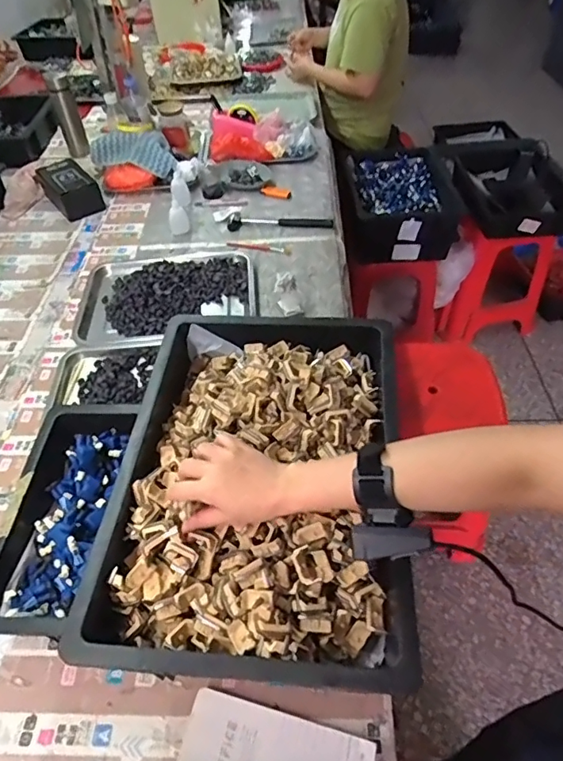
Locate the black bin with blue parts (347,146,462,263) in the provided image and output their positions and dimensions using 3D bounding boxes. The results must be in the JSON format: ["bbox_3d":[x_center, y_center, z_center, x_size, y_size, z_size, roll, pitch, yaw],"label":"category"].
[{"bbox_3d":[0.401,-0.584,1.660,0.360,0.169,0.510,1,48,3],"label":"black bin with blue parts"}]

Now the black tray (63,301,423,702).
[{"bbox_3d":[-0.022,0.094,0.593,0.311,0.077,0.457,3,48,6],"label":"black tray"}]

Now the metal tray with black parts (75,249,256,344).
[{"bbox_3d":[-0.237,-0.181,1.049,0.348,0.024,0.273,-7,48,-3],"label":"metal tray with black parts"}]

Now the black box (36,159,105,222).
[{"bbox_3d":[-0.554,-0.508,1.322,0.107,0.080,0.209,-31,53,-22],"label":"black box"}]

